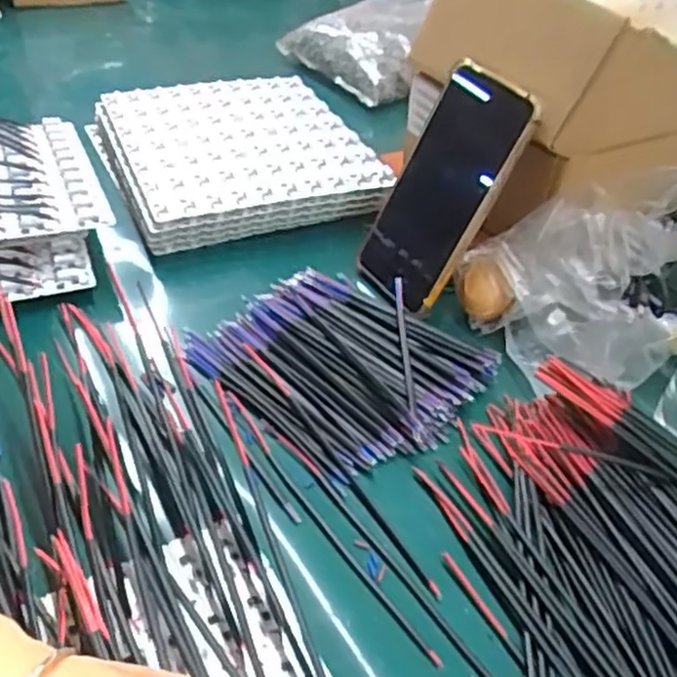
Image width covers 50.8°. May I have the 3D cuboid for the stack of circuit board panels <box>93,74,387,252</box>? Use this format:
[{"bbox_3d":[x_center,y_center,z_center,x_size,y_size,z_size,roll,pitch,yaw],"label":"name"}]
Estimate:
[{"bbox_3d":[-0.095,-0.166,0.639,0.207,0.038,0.243,-15,45,-20],"label":"stack of circuit board panels"}]

